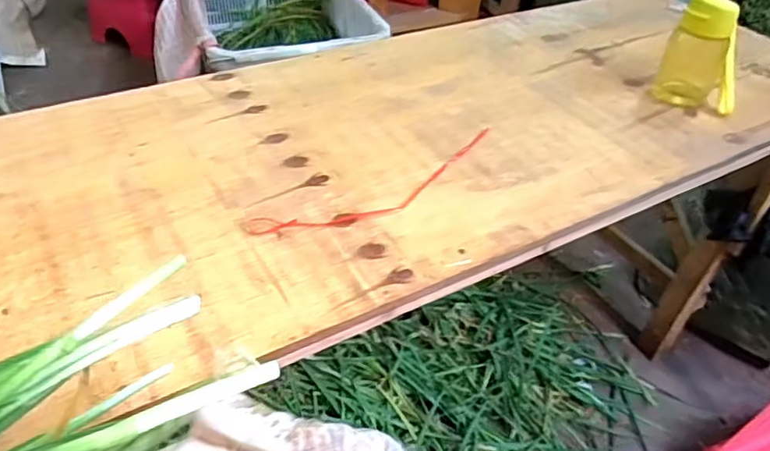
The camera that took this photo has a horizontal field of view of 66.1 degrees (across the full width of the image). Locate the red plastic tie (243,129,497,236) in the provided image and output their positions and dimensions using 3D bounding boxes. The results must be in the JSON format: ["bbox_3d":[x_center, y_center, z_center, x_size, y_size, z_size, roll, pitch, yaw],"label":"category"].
[{"bbox_3d":[0.011,-0.041,0.635,0.322,0.010,0.064,-23,47,-27],"label":"red plastic tie"}]

